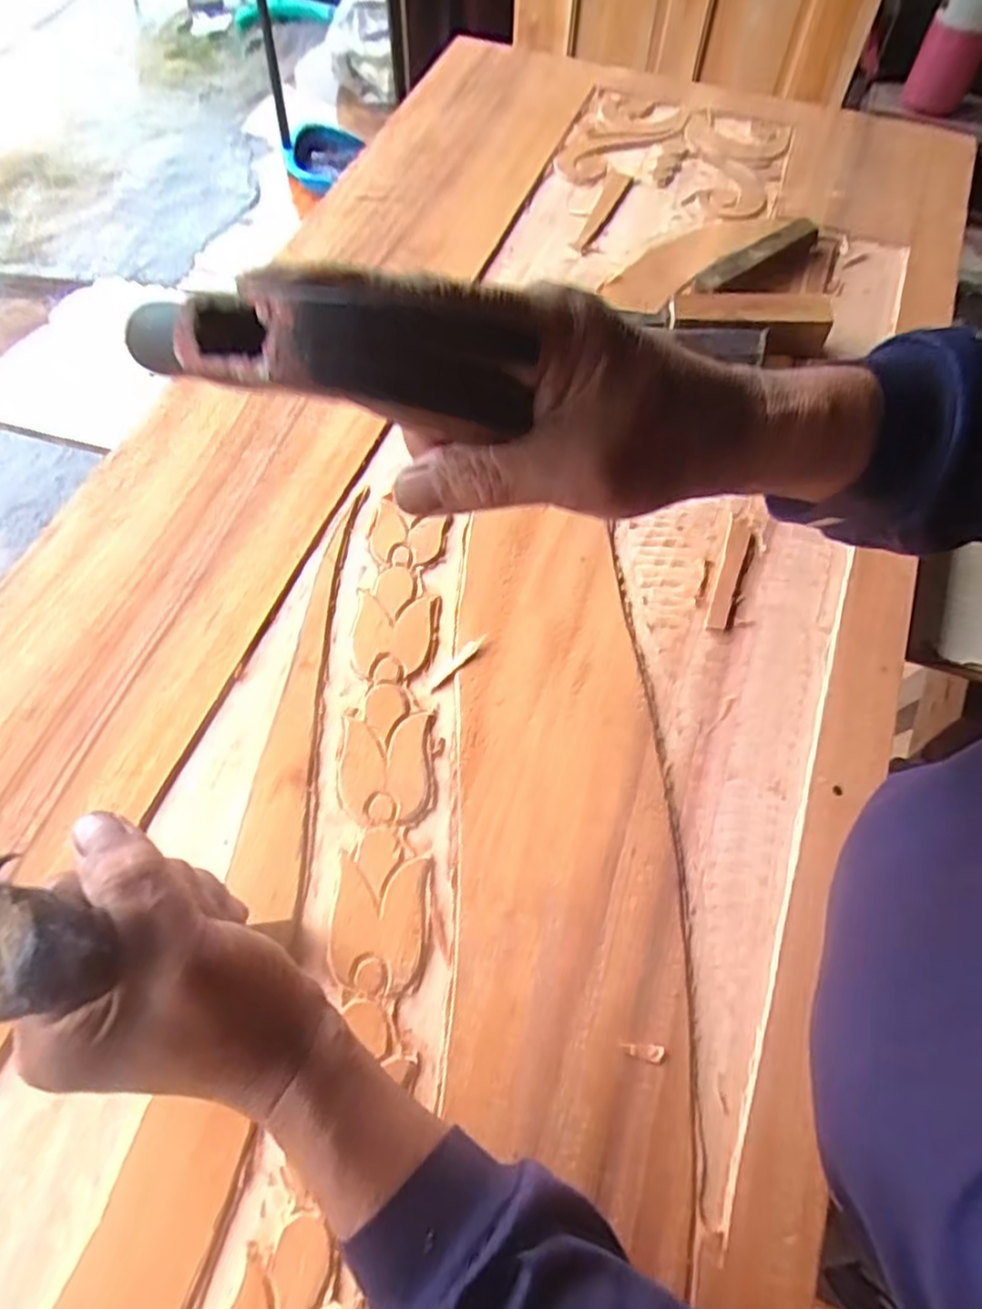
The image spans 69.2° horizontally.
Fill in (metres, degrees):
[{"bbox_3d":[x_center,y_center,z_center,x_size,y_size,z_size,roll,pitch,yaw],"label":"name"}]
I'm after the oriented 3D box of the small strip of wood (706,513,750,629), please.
[{"bbox_3d":[0.169,-0.057,0.504,0.015,0.006,0.097,18,64,8],"label":"small strip of wood"}]

